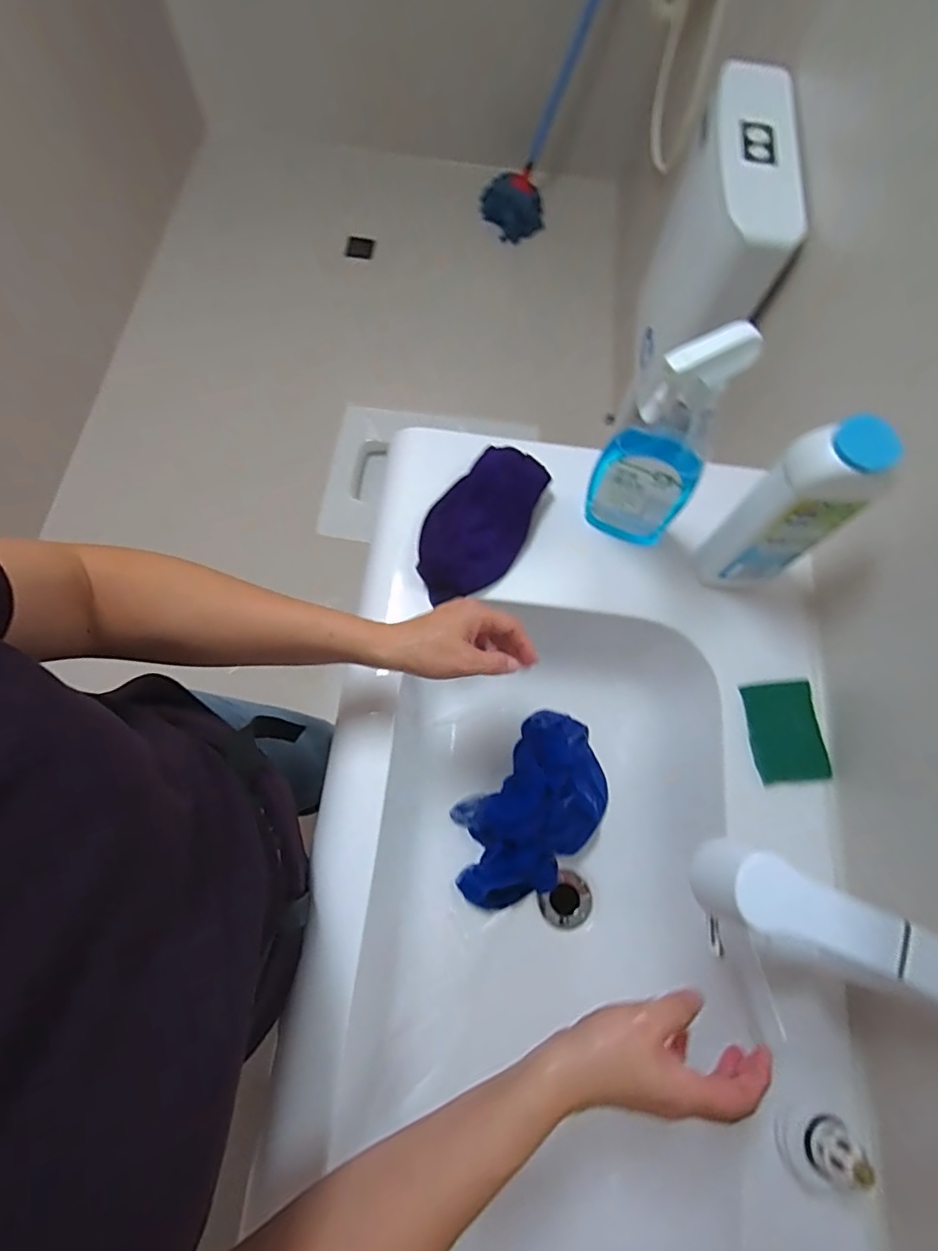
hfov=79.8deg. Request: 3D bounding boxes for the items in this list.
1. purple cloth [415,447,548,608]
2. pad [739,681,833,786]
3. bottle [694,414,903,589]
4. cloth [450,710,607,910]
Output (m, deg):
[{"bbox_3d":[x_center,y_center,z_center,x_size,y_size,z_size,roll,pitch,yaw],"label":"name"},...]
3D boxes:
[{"bbox_3d":[0.011,-0.112,0.604,0.102,0.035,0.175,31,72,9],"label":"purple cloth"},{"bbox_3d":[0.318,0.107,0.563,0.072,0.008,0.096,-6,71,-4],"label":"pad"},{"bbox_3d":[0.289,-0.097,0.513,0.077,0.216,0.046,3,70,0],"label":"bottle"},{"bbox_3d":[0.072,0.209,0.630,0.130,0.050,0.221,39,74,12],"label":"cloth"}]

